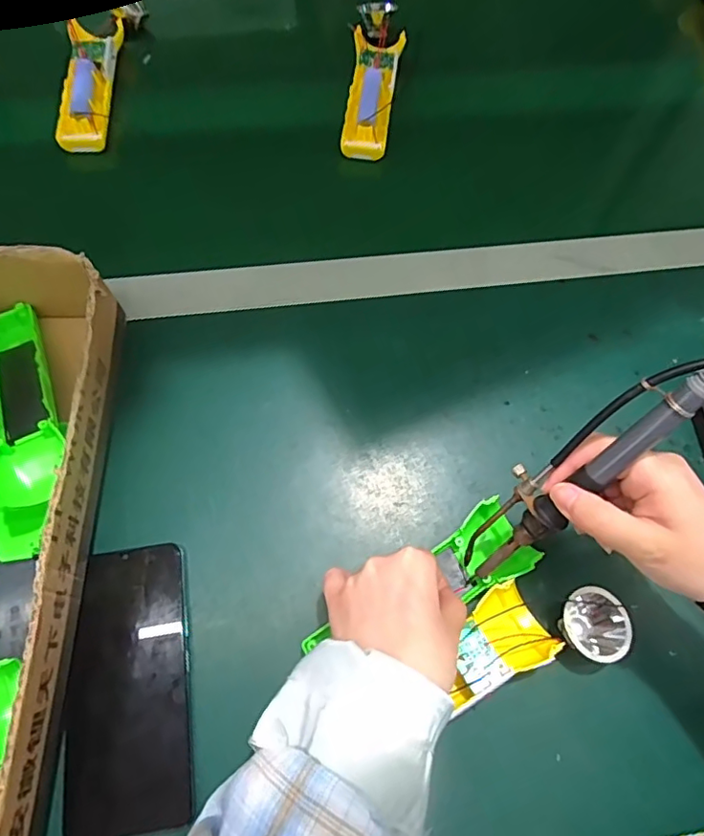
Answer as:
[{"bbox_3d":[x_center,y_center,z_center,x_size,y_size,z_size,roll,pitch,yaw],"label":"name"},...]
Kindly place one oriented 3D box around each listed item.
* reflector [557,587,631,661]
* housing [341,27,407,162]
[{"bbox_3d":[0.157,0.134,0.356,0.038,0.030,0.043,10,67,2],"label":"reflector"},{"bbox_3d":[0.021,-0.324,0.544,0.048,0.026,0.151,7,67,0],"label":"housing"}]

